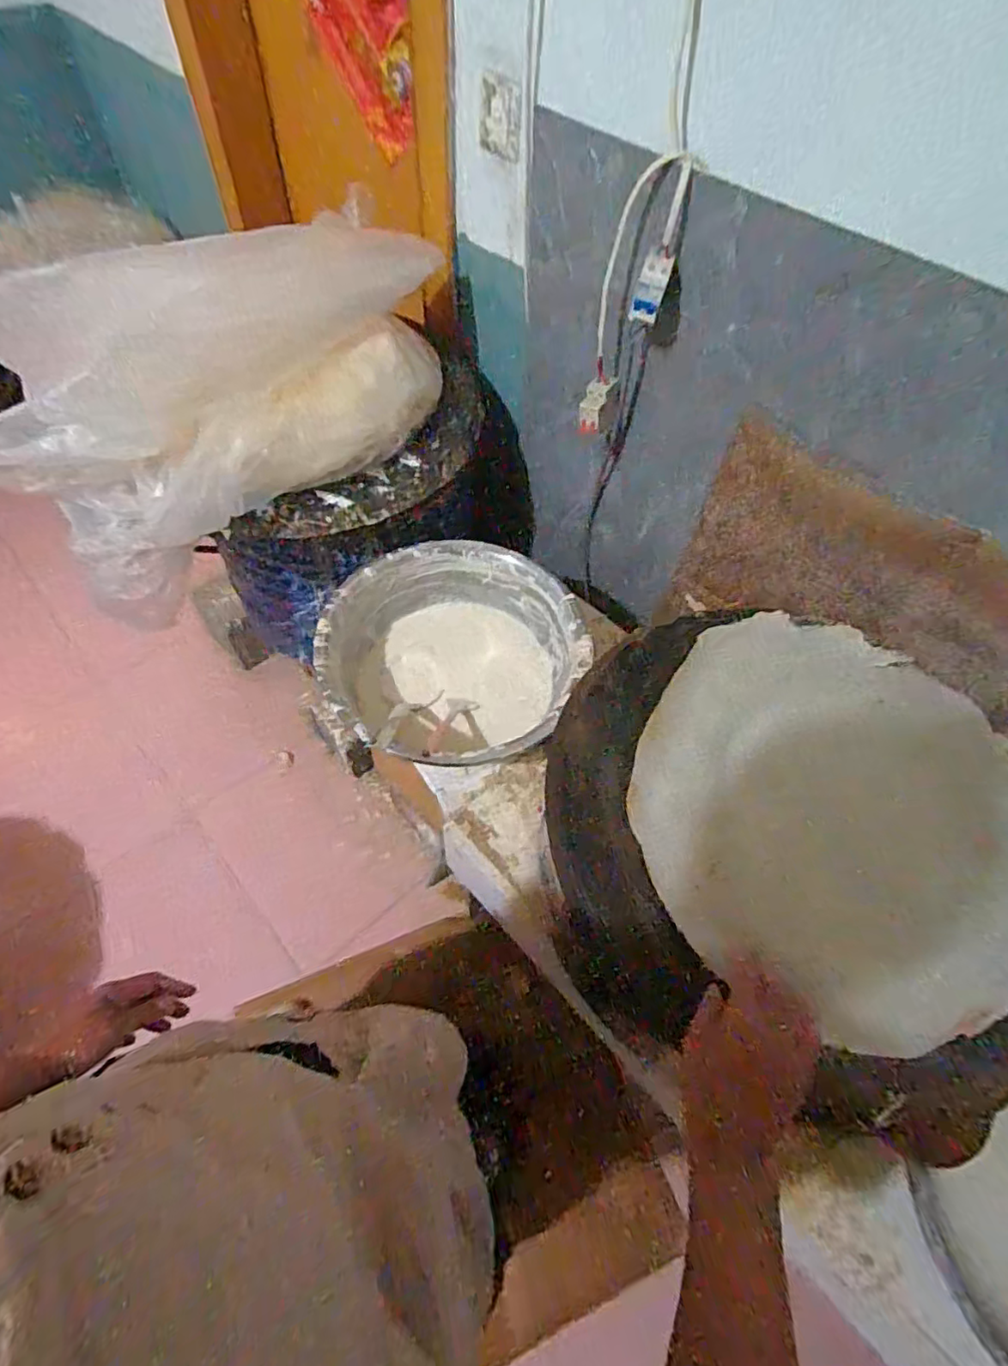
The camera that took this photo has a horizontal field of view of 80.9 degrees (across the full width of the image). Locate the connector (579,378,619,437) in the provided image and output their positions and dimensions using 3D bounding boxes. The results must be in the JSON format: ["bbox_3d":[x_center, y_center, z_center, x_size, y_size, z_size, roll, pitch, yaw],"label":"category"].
[{"bbox_3d":[0.145,-0.455,0.962,0.042,0.091,0.031,26,21,11],"label":"connector"}]

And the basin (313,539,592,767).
[{"bbox_3d":[-0.085,-0.041,0.966,0.374,0.137,0.397,2,58,-3],"label":"basin"}]

